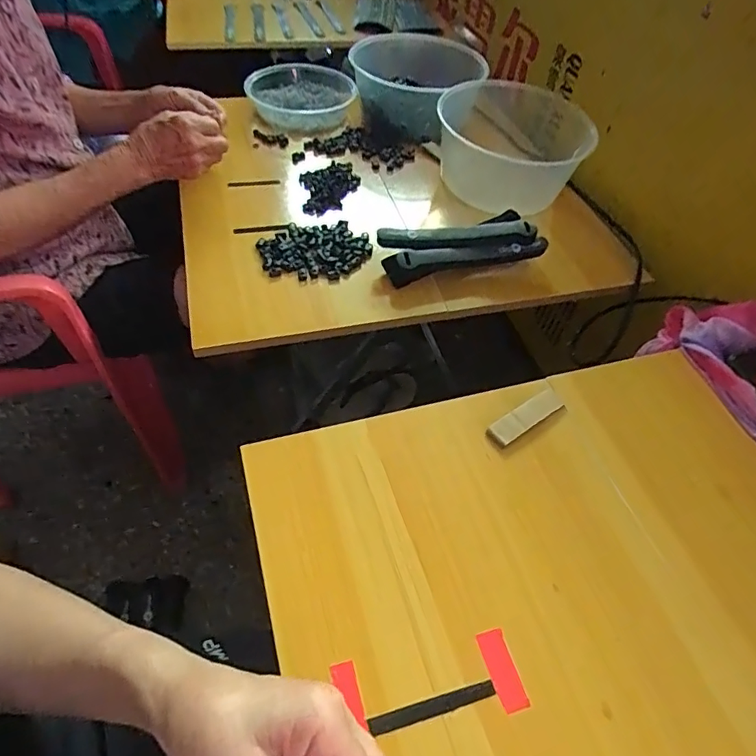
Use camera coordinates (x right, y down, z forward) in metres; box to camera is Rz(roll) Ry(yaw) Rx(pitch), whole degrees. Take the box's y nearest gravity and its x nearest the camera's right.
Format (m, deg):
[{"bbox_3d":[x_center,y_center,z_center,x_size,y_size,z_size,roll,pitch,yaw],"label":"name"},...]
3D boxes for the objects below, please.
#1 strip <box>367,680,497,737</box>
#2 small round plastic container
[{"bbox_3d":[0.036,0.211,0.332,0.082,0.005,0.010,-10,53,-12],"label":"strip"},{"bbox_3d":[-0.132,-0.486,0.920,0.183,0.057,0.197,-12,54,-14],"label":"small round plastic container"}]

